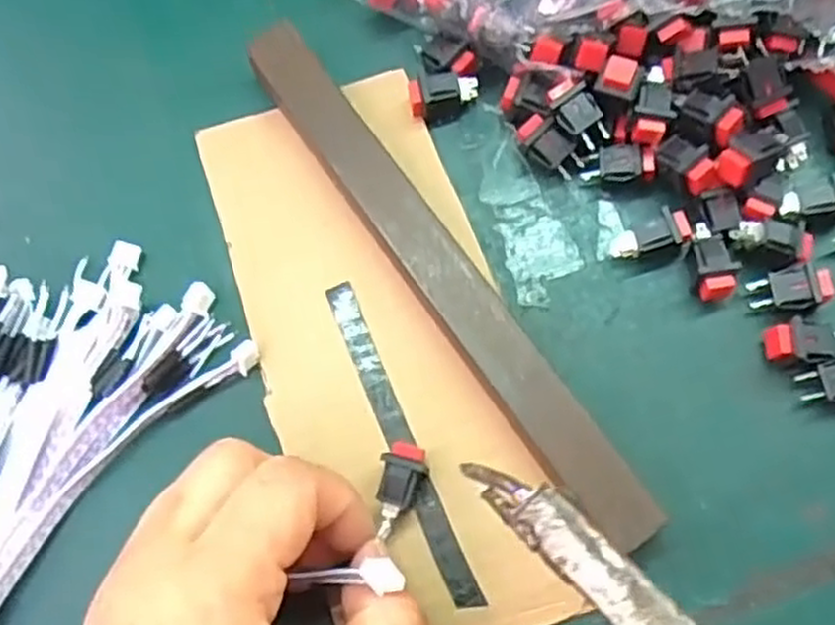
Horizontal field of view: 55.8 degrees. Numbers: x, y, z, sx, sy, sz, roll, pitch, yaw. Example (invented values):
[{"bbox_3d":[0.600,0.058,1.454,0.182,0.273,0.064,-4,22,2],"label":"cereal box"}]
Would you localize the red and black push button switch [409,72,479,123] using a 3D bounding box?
[{"bbox_3d":[0.010,-0.080,0.284,0.024,0.010,0.011,-14,72,-2],"label":"red and black push button switch"}]

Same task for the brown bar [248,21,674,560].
[{"bbox_3d":[0.005,-0.014,0.262,0.021,0.019,0.208,-34,73,-8],"label":"brown bar"}]

